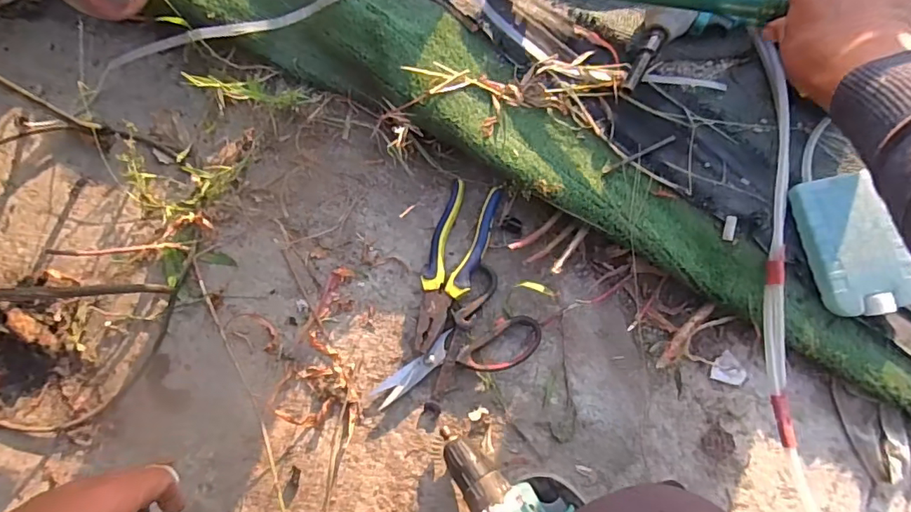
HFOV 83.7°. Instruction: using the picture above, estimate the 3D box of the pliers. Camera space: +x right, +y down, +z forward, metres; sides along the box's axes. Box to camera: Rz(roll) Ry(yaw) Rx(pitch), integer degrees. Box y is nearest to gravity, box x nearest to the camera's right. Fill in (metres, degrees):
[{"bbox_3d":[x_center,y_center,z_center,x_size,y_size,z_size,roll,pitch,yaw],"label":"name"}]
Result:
[{"bbox_3d":[-0.005,0.010,0.553,0.057,0.026,0.187,21,82,3],"label":"pliers"}]

